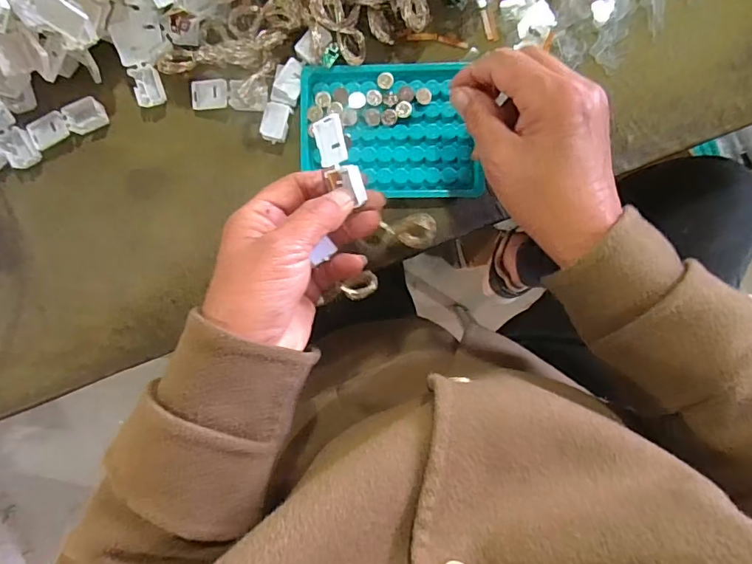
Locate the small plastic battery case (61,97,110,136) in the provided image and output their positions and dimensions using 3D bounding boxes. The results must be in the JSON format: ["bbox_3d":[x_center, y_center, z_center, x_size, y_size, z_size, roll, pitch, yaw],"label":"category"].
[{"bbox_3d":[-0.210,-0.120,0.335,0.027,0.013,0.018,-18,91,2],"label":"small plastic battery case"}]

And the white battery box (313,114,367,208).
[{"bbox_3d":[-0.022,-0.072,0.274,0.020,0.013,0.052,-24,96,3],"label":"white battery box"}]

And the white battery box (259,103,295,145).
[{"bbox_3d":[-0.071,-0.114,0.330,0.018,0.012,0.026,16,92,1],"label":"white battery box"}]

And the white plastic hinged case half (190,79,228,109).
[{"bbox_3d":[-0.119,-0.135,0.333,0.027,0.009,0.018,-4,92,2],"label":"white plastic hinged case half"}]

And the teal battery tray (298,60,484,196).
[{"bbox_3d":[0.009,-0.107,0.329,0.123,0.008,0.092,-1,92,2],"label":"teal battery tray"}]

